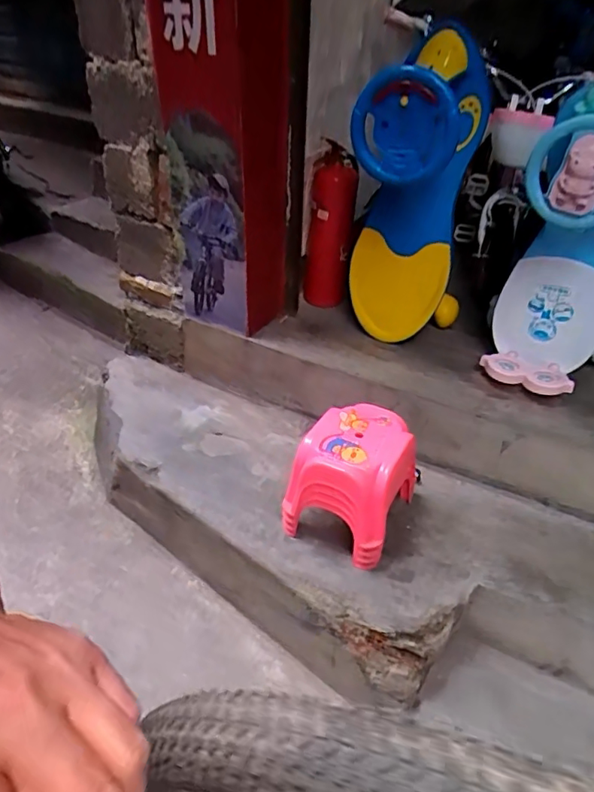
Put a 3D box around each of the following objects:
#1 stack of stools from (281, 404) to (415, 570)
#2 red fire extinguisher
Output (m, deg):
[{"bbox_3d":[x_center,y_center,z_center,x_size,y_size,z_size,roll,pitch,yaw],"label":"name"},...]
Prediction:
[{"bbox_3d":[0.126,0.193,1.258,0.244,0.240,0.272,17,39,19],"label":"stack of stools"},{"bbox_3d":[0.098,-0.470,1.587,0.135,0.440,0.116,3,36,1],"label":"red fire extinguisher"}]

